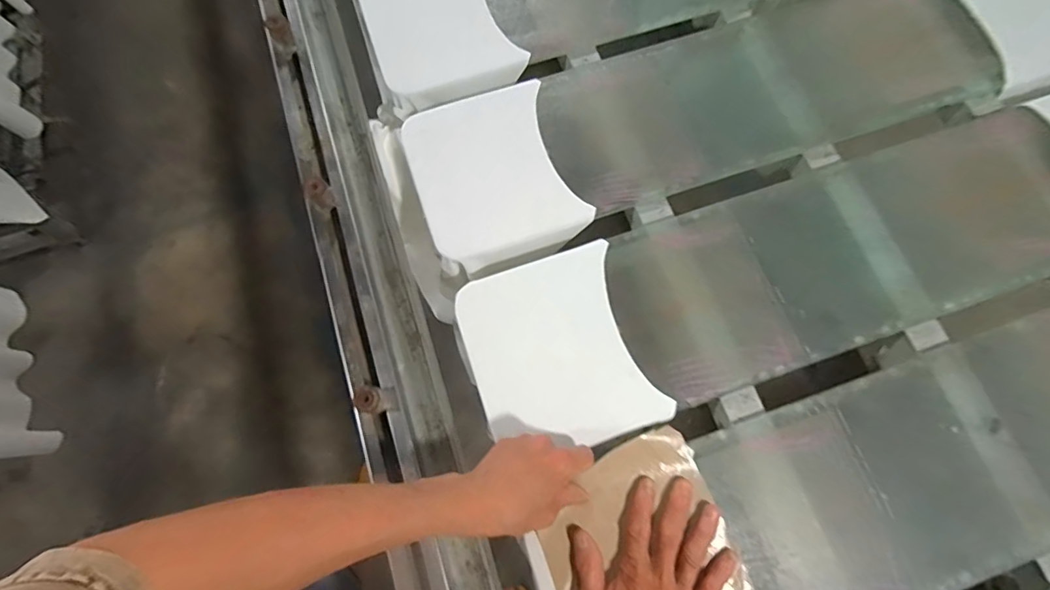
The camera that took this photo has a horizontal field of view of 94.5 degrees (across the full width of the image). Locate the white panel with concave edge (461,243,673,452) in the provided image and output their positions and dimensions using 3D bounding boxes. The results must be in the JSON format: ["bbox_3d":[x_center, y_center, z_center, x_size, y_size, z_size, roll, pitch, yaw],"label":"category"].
[{"bbox_3d":[0.031,0.059,0.508,0.176,0.016,0.198,-16,73,-7],"label":"white panel with concave edge"}]

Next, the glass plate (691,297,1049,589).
[{"bbox_3d":[0.467,0.149,0.483,0.564,0.010,0.206,-19,75,-7],"label":"glass plate"}]

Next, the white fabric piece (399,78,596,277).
[{"bbox_3d":[-0.039,-0.140,0.579,0.180,0.037,0.220,-22,75,-6],"label":"white fabric piece"}]

